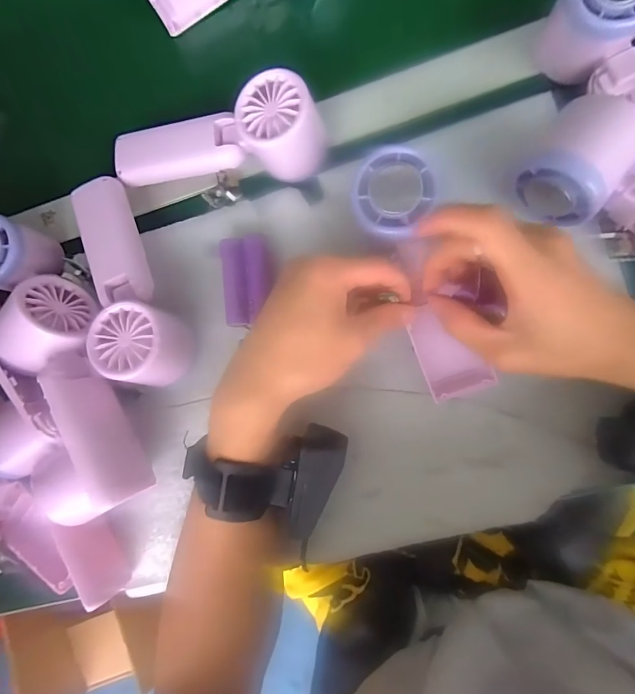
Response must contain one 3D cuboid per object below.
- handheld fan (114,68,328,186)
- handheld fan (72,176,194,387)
[{"bbox_3d":[-0.079,-0.158,0.292,0.167,0.044,0.064,3,87,10],"label":"handheld fan"},{"bbox_3d":[-0.143,-0.048,0.285,0.055,0.052,0.174,-21,83,8],"label":"handheld fan"}]

